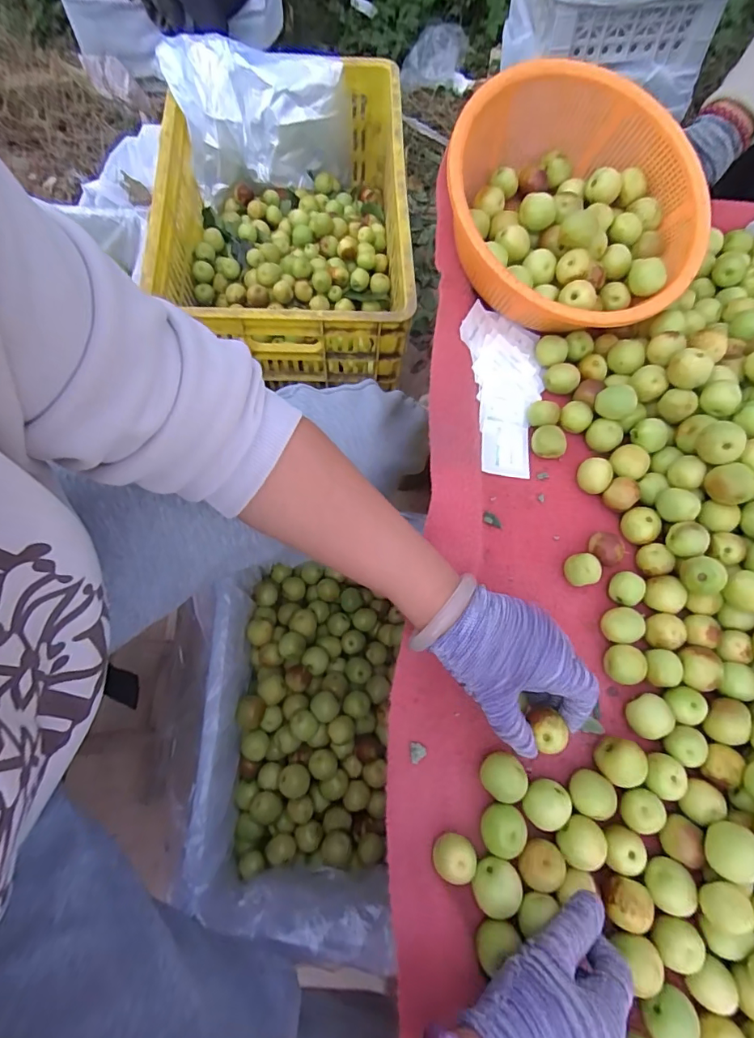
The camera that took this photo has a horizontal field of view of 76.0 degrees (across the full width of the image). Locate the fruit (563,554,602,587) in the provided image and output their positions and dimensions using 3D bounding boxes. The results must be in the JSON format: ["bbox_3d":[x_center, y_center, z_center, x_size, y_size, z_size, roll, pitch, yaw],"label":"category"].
[{"bbox_3d":[0.184,0.047,0.435,0.026,0.026,0.028,1,71,-2],"label":"fruit"}]

